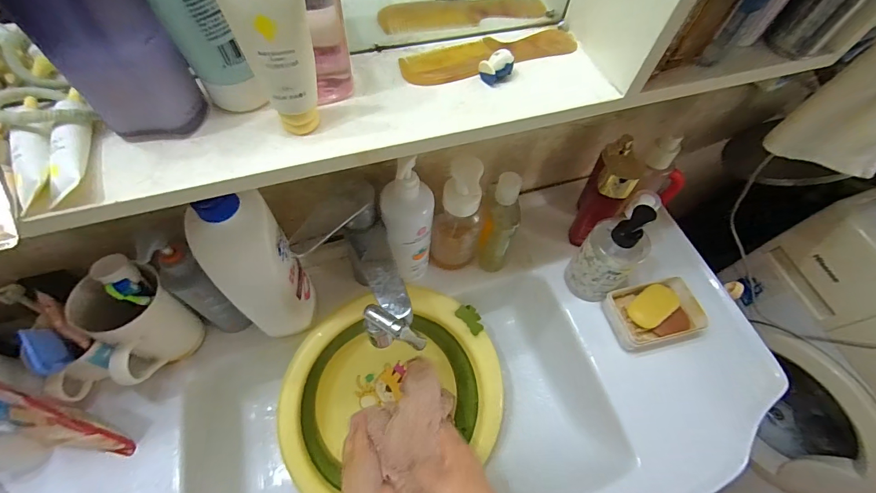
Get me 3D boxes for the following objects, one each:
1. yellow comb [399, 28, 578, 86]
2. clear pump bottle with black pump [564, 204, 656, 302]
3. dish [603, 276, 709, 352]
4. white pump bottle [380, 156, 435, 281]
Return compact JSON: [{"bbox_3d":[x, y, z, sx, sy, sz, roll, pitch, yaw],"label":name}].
[{"bbox_3d":[0.046,-0.166,0.323,0.159,0.004,0.040,-20,64,-14],"label":"yellow comb"},{"bbox_3d":[0.224,0.011,0.490,0.070,0.170,0.071,2,61,-3],"label":"clear pump bottle with black pump"},{"bbox_3d":[0.293,0.095,0.521,0.114,0.049,0.081,-9,62,-9],"label":"dish"},{"bbox_3d":[-0.034,-0.021,0.458,0.059,0.195,0.051,-7,62,-8],"label":"white pump bottle"}]

